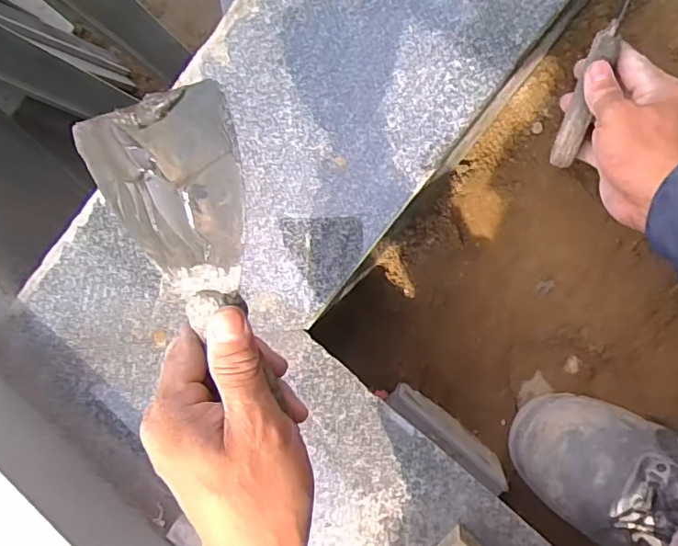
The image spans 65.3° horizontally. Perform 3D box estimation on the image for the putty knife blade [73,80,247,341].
[{"bbox_3d":[-0.081,-0.029,0.245,0.092,0.009,0.103,6,115,27],"label":"putty knife blade"}]

